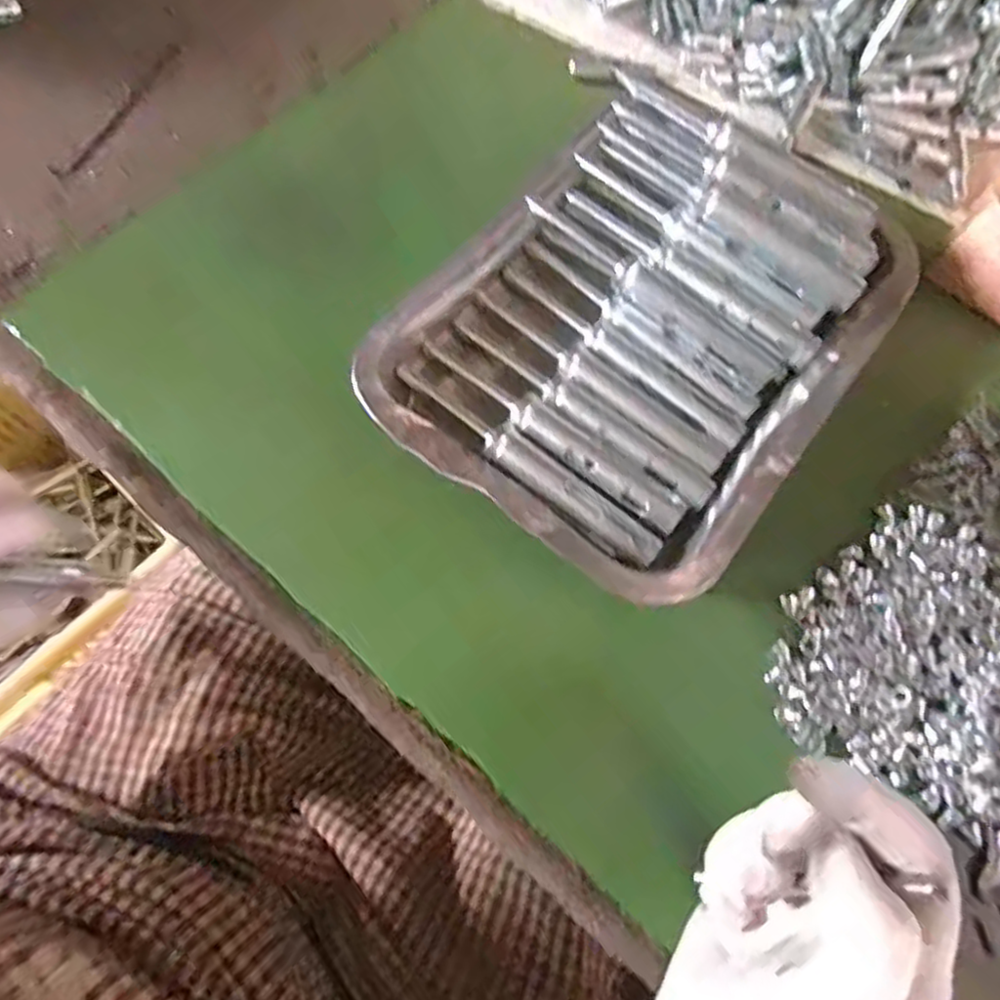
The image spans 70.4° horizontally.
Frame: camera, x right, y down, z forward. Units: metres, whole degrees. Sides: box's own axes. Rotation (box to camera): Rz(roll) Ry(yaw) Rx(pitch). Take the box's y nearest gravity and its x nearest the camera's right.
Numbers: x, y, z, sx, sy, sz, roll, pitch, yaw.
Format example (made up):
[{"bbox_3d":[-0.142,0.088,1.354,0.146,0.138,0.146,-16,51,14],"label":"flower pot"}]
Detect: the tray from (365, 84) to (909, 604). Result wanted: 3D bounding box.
[{"bbox_3d":[0.068,-0.081,0.339,0.183,0.047,0.237,37,72,10],"label":"tray"}]

